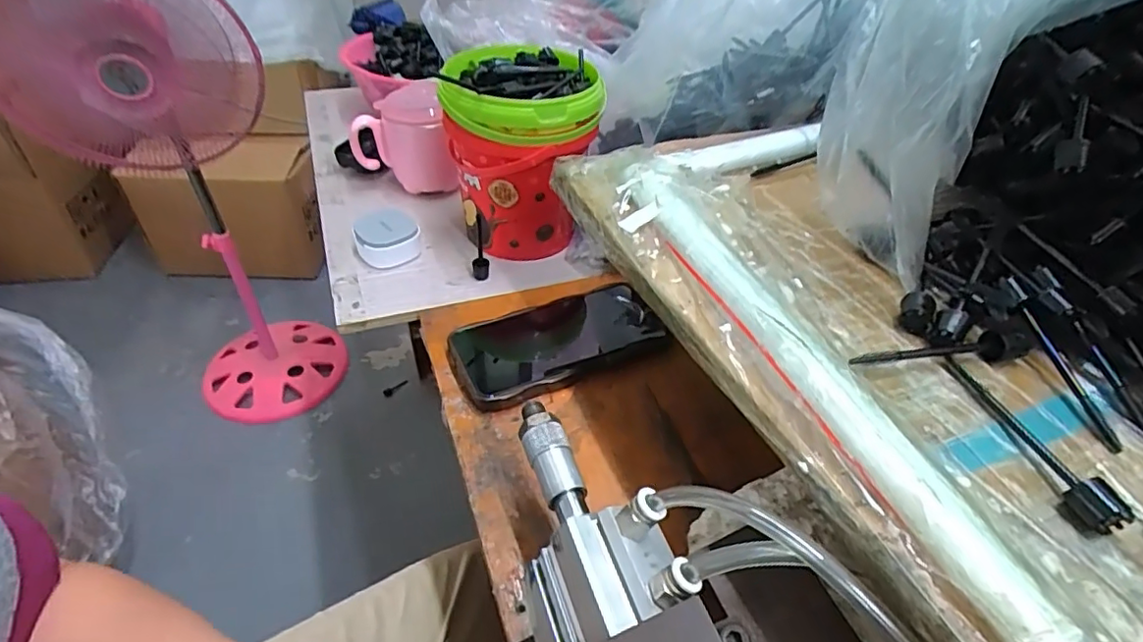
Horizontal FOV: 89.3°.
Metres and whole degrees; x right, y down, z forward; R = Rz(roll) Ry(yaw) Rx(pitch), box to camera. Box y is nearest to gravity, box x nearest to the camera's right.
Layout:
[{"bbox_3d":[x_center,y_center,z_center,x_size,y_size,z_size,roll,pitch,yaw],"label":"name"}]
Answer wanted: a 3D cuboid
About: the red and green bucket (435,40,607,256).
[{"bbox_3d":[-0.044,-0.143,0.514,0.128,0.159,0.113,-5,44,-10],"label":"red and green bucket"}]

